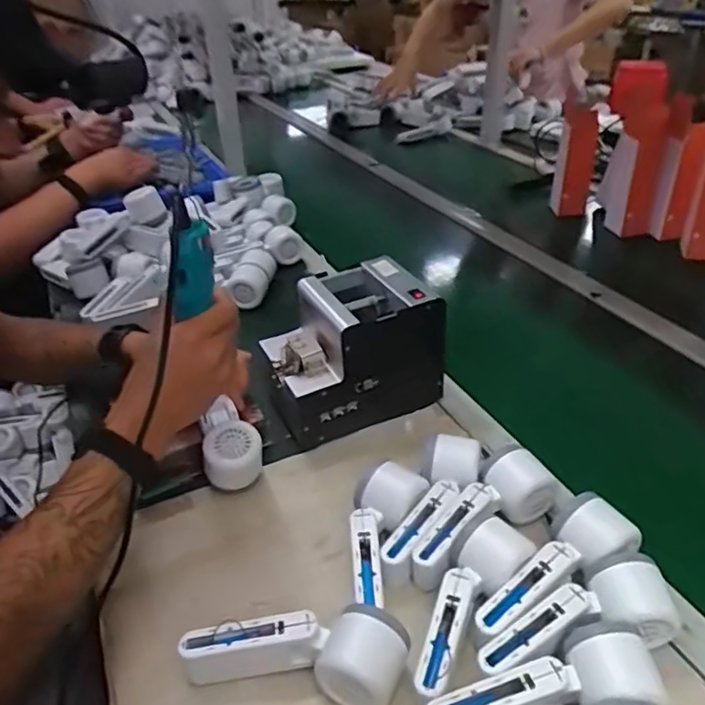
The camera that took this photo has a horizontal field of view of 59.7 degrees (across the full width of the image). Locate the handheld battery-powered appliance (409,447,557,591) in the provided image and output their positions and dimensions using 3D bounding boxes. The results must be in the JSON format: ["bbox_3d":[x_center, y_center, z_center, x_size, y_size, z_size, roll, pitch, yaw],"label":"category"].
[{"bbox_3d":[0.114,0.149,0.564,0.159,0.062,0.058,-23,39,-29],"label":"handheld battery-powered appliance"}]

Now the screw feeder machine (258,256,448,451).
[{"bbox_3d":[-0.001,-0.003,0.710,0.182,0.145,0.119,-16,36,-20],"label":"screw feeder machine"}]

